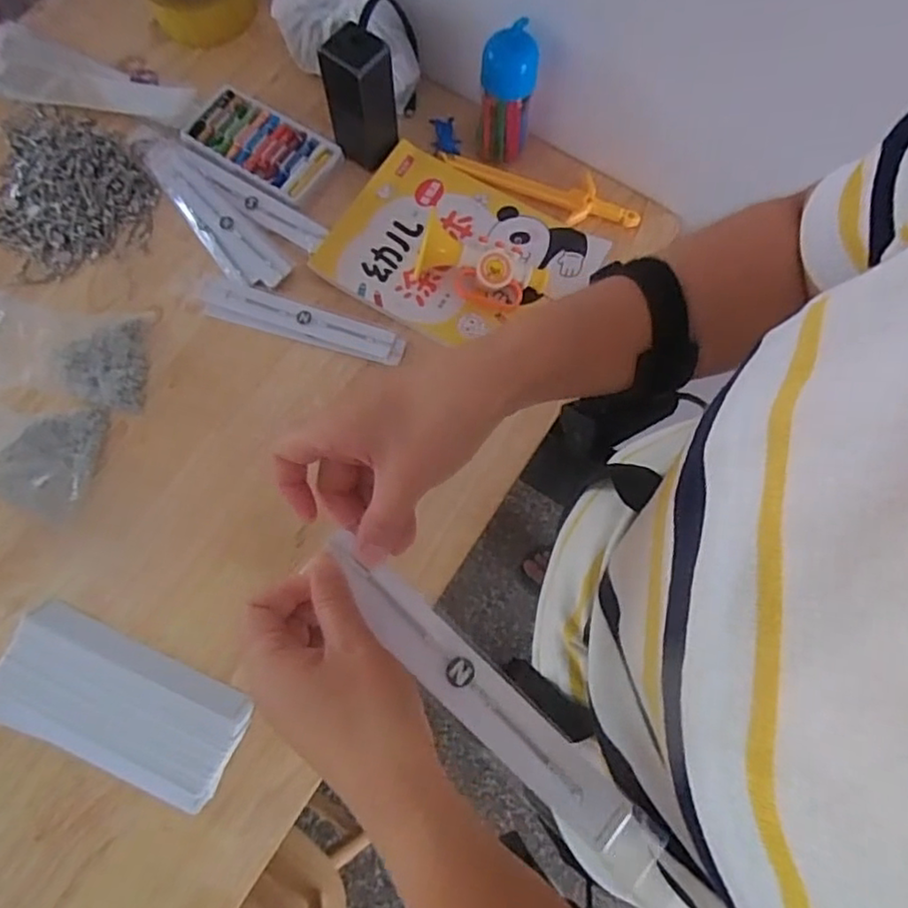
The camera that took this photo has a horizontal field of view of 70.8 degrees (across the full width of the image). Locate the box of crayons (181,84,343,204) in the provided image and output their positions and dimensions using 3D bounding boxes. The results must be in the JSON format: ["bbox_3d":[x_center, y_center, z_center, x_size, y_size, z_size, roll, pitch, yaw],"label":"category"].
[{"bbox_3d":[-0.210,-0.337,0.693,0.162,0.011,0.082,32,75,9],"label":"box of crayons"}]

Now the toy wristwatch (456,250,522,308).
[{"bbox_3d":[0.035,-0.171,0.628,0.065,0.033,0.045,4,72,0],"label":"toy wristwatch"}]

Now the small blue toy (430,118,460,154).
[{"bbox_3d":[-0.011,-0.351,0.703,0.027,0.011,0.050,-10,73,-4],"label":"small blue toy"}]

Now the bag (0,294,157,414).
[{"bbox_3d":[-0.370,-0.099,0.602,0.139,0.059,0.102,2,72,0],"label":"bag"}]

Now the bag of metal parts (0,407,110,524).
[{"bbox_3d":[-0.391,-0.008,0.579,0.116,0.049,0.106,16,73,4],"label":"bag of metal parts"}]

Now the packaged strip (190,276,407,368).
[{"bbox_3d":[-0.157,-0.135,0.638,0.217,0.004,0.042,16,73,4],"label":"packaged strip"}]

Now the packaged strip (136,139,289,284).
[{"bbox_3d":[-0.257,-0.257,0.670,0.054,0.009,0.226,-38,77,-11],"label":"packaged strip"}]

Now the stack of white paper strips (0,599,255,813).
[{"bbox_3d":[-0.277,0.205,0.524,0.204,0.026,0.095,21,73,6],"label":"stack of white paper strips"}]

